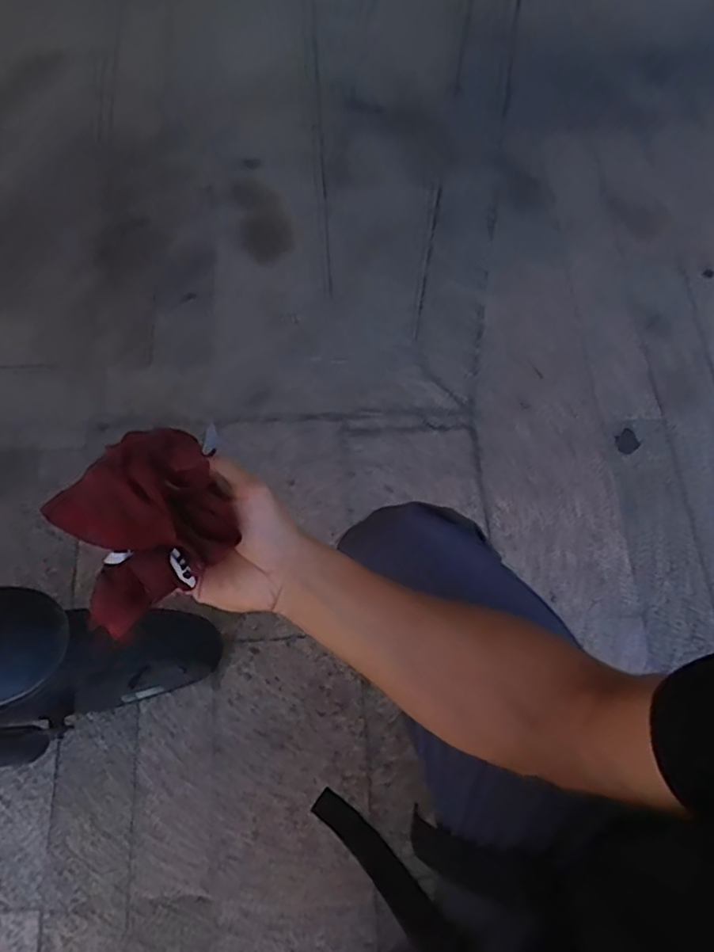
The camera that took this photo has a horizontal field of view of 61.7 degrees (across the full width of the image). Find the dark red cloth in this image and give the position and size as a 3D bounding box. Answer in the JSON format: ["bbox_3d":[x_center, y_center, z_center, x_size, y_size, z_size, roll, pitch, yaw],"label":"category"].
[{"bbox_3d":[-0.138,0.023,0.378,0.103,0.038,0.109,-28,73,-10],"label":"dark red cloth"}]

